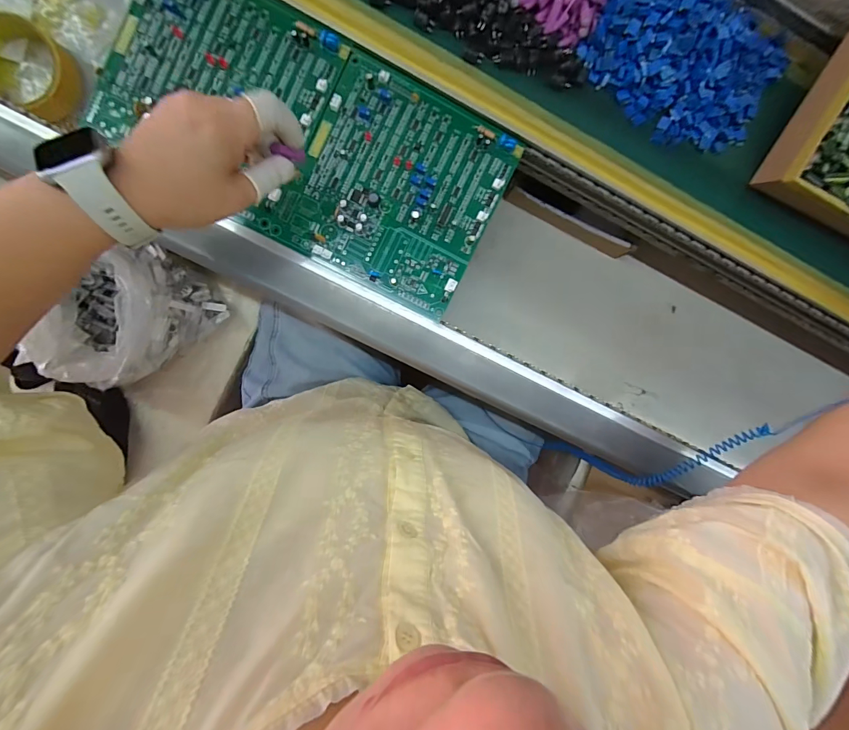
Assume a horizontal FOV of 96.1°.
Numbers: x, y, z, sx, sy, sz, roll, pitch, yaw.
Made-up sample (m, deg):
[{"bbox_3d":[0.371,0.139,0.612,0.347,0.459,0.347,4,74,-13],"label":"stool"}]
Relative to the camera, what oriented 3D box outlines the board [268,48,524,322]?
[{"bbox_3d":[-0.025,-0.163,0.359,0.178,0.012,0.182,26,93,-7],"label":"board"}]

